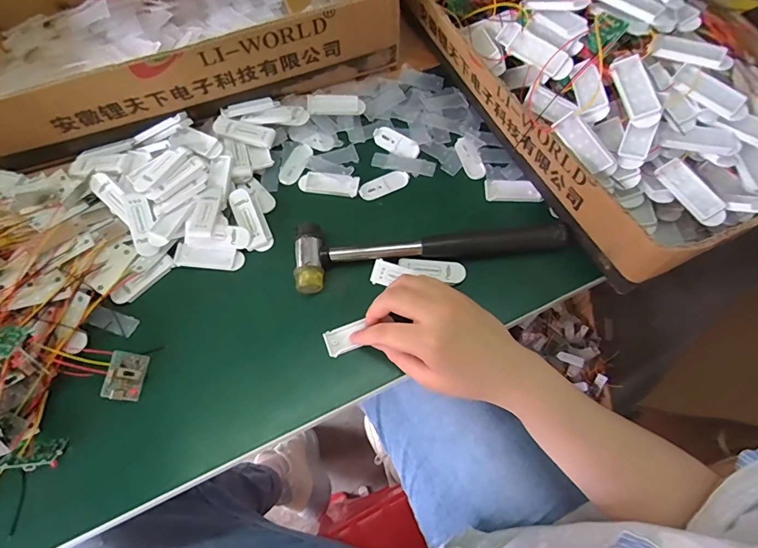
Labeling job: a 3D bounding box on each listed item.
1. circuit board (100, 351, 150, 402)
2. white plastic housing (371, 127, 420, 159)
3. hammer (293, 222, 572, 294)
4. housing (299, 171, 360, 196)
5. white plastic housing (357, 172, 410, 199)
[{"bbox_3d":[-0.196,0.079,0.336,0.027,0.008,0.036,20,59,-33],"label":"circuit board"},{"bbox_3d":[0.017,-0.133,0.433,0.051,0.007,0.020,35,73,10],"label":"white plastic housing"},{"bbox_3d":[0.044,-0.027,0.379,0.233,0.030,0.059,-7,71,-5],"label":"hammer"},{"bbox_3d":[-0.048,-0.088,0.416,0.057,0.004,0.022,10,71,1],"label":"housing"},{"bbox_3d":[0.005,-0.087,0.417,0.050,0.004,0.018,-21,73,-9],"label":"white plastic housing"}]

